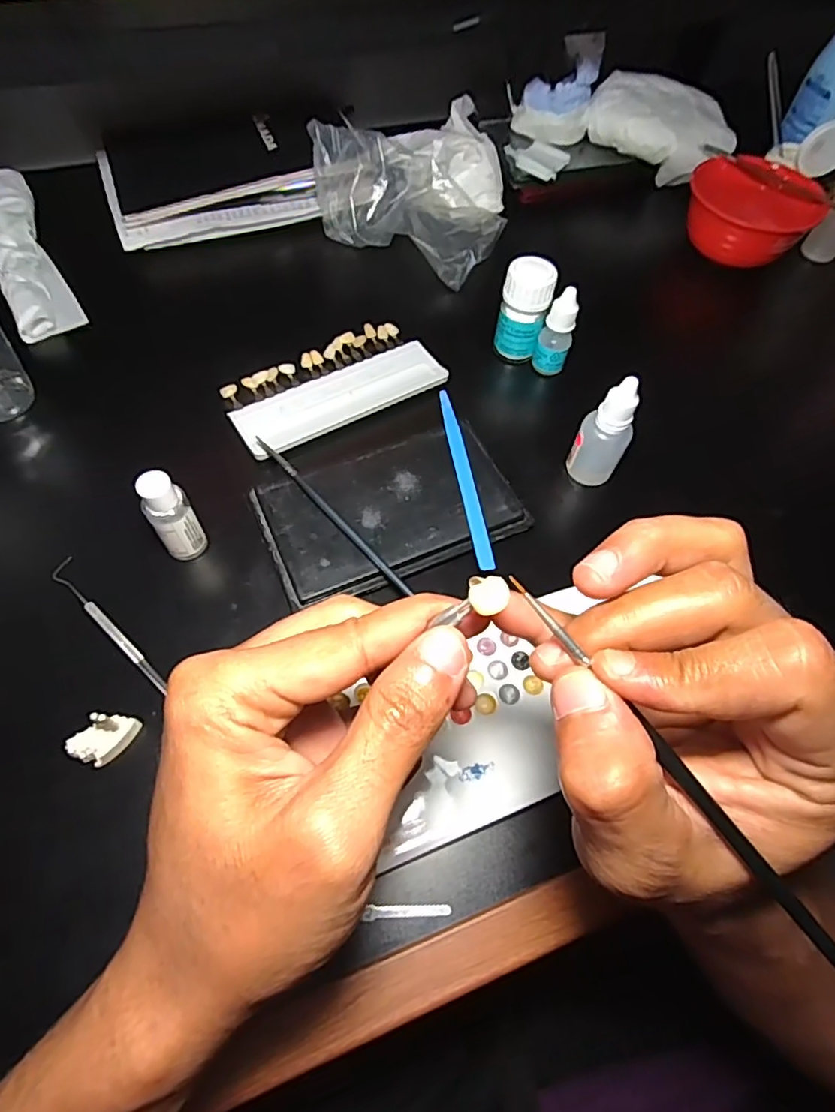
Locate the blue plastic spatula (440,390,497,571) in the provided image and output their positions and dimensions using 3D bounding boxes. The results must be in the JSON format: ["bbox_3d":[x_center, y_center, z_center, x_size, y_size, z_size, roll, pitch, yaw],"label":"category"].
[{"bbox_3d":[0.029,-0.051,0.354,0.010,0.004,0.134,-6,62,-8],"label":"blue plastic spatula"}]

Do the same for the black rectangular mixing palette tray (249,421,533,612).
[{"bbox_3d":[-0.016,-0.030,0.344,0.150,0.011,0.088,-20,64,-15],"label":"black rectangular mixing palette tray"}]

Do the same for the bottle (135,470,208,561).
[{"bbox_3d":[-0.133,-0.020,0.307,0.022,0.058,0.019,-30,67,-19],"label":"bottle"}]

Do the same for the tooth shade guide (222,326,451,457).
[{"bbox_3d":[-0.059,-0.122,0.402,0.148,0.009,0.071,-28,66,-18],"label":"tooth shade guide"}]

